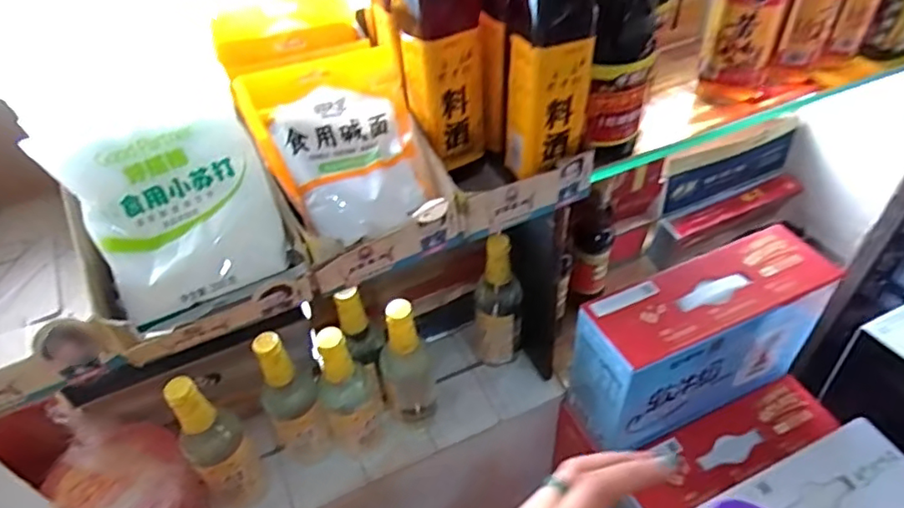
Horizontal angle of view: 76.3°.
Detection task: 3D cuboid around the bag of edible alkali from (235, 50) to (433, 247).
[{"bbox_3d":[-0.081,-0.095,0.490,0.149,0.038,0.162,-26,88,-28],"label":"bag of edible alkali"}]

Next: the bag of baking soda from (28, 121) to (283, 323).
[{"bbox_3d":[-0.201,-0.031,0.438,0.126,0.132,0.032,-24,6,-19],"label":"bag of baking soda"}]

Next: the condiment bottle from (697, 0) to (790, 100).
[{"bbox_3d":[0.302,-0.245,0.590,0.066,0.179,0.050,21,50,24],"label":"condiment bottle"}]

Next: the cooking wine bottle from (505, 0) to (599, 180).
[{"bbox_3d":[0.078,-0.173,0.460,0.071,0.243,0.062,-13,39,-9],"label":"cooking wine bottle"}]

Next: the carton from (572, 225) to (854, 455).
[{"bbox_3d":[0.325,0.118,0.774,0.321,0.200,0.118,-19,46,-14],"label":"carton"}]

